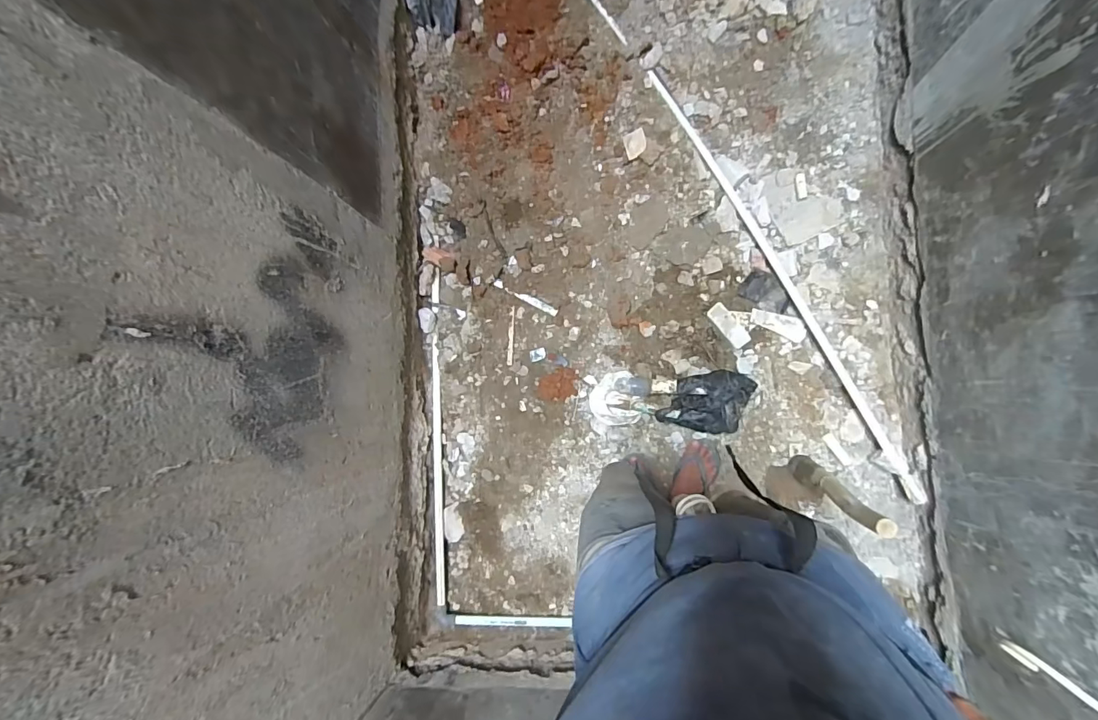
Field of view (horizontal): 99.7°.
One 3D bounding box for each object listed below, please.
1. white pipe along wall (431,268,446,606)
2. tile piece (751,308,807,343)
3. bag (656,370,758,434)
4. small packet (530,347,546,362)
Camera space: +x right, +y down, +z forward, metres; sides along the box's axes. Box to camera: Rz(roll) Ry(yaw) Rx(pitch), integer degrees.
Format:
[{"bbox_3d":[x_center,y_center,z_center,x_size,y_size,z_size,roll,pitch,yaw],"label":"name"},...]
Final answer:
[{"bbox_3d":[-0.369,0.255,1.526,0.028,0.031,1.095,-1,87,9],"label":"white pipe along wall"},{"bbox_3d":[0.691,-0.110,1.389,0.159,0.016,0.062,26,92,9],"label":"tile piece"},{"bbox_3d":[0.464,0.118,1.351,0.241,0.073,0.186,14,90,9],"label":"bag"},{"bbox_3d":[-0.036,-0.017,1.512,0.053,0.006,0.040,-17,85,8],"label":"small packet"}]

